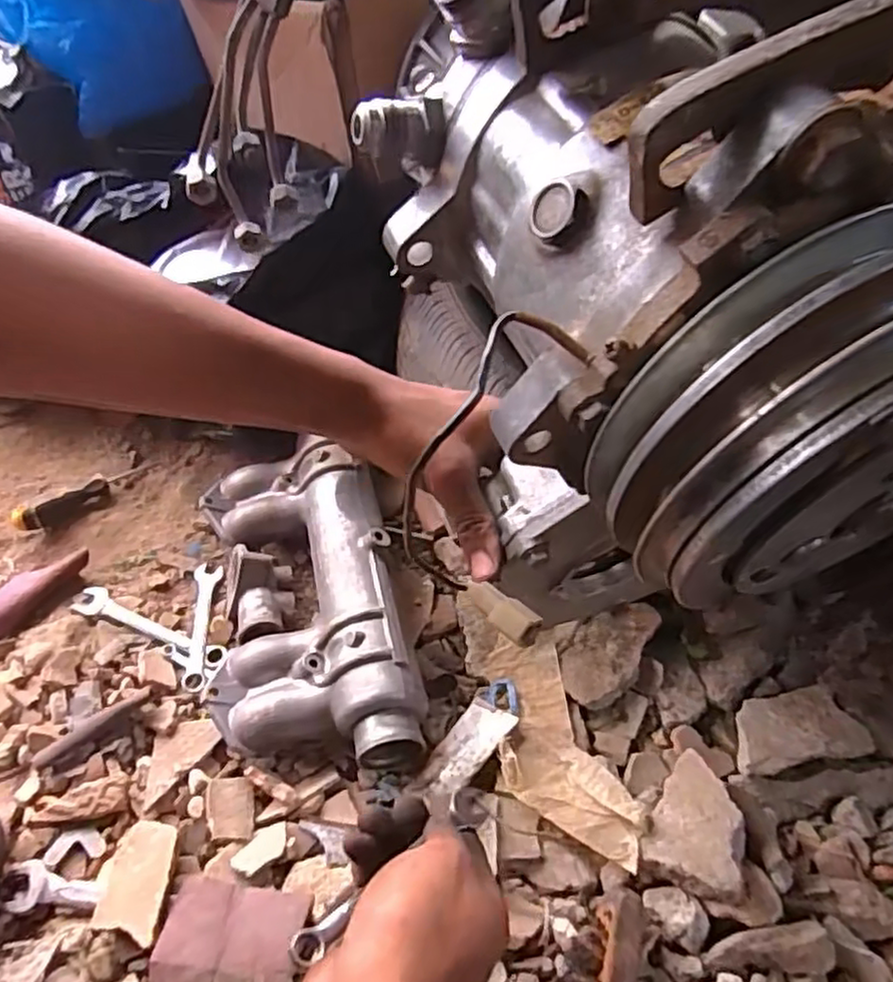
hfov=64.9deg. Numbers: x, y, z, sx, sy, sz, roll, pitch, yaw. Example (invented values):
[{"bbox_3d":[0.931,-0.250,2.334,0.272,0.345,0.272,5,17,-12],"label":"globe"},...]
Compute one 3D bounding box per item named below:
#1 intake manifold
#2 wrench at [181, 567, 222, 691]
[{"bbox_3d":[-0.131,0.098,0.644,0.163,0.080,0.350,-11,48,-10],"label":"intake manifold"},{"bbox_3d":[-0.234,0.128,0.675,0.027,0.005,0.139,-6,48,-6],"label":"wrench"}]

